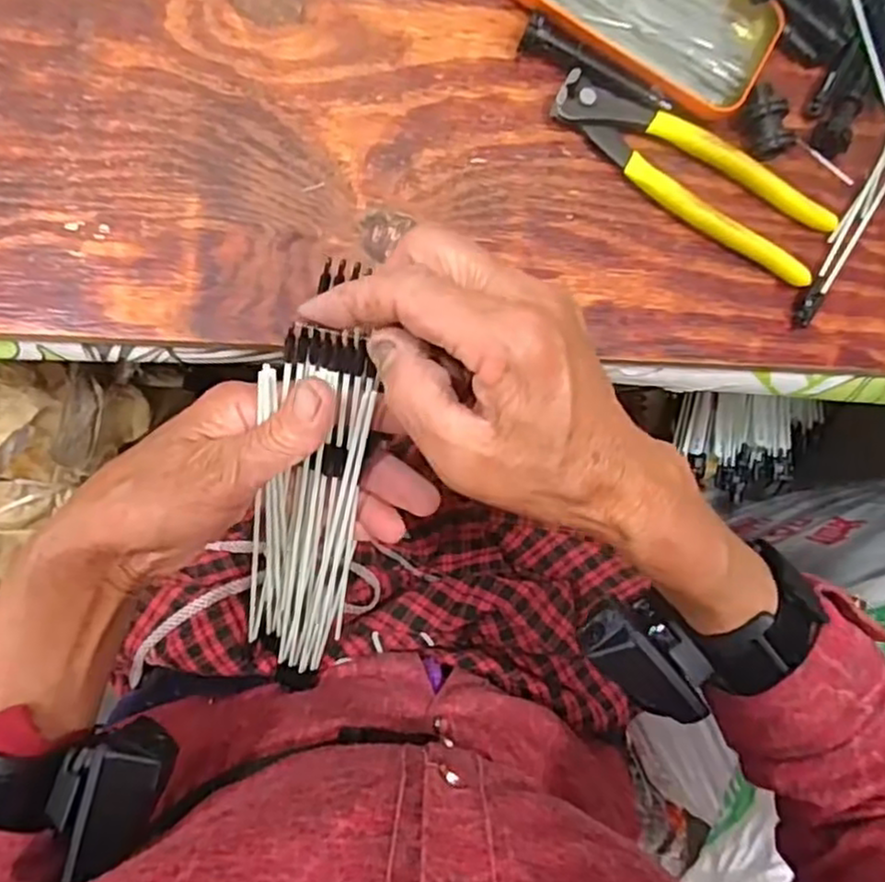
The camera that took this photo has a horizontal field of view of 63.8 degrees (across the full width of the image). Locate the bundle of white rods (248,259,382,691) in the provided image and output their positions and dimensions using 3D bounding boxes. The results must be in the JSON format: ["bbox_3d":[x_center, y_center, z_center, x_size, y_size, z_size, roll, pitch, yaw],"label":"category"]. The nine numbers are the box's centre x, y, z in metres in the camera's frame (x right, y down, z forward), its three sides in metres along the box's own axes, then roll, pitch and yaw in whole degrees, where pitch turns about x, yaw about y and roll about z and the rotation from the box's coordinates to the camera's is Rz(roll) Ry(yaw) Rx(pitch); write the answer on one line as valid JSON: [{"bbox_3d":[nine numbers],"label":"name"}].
[{"bbox_3d":[-0.069,0.044,0.361,0.052,0.304,0.024,11,46,-7],"label":"bundle of white rods"}]

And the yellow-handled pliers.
[{"bbox_3d":[0.134,-0.142,0.382,0.165,0.014,0.047,27,81,-5],"label":"yellow-handled pliers"}]

